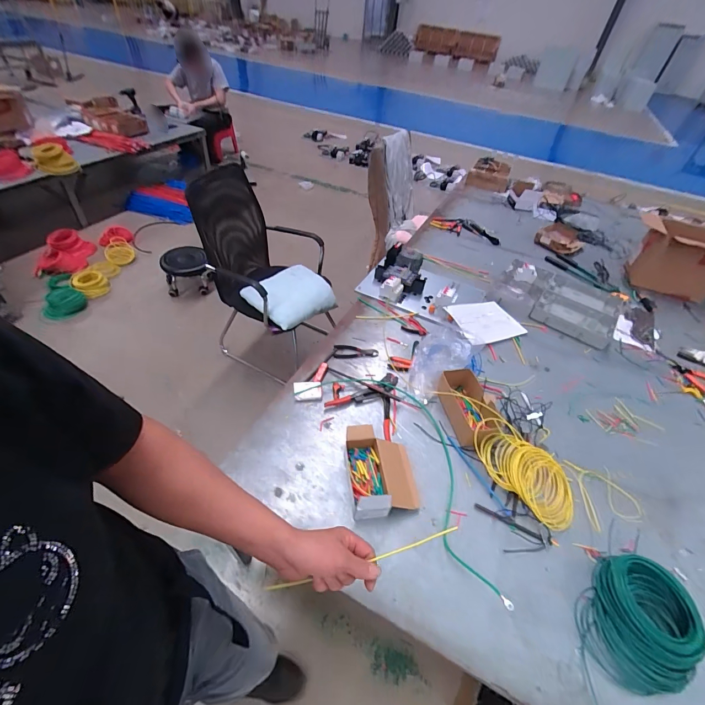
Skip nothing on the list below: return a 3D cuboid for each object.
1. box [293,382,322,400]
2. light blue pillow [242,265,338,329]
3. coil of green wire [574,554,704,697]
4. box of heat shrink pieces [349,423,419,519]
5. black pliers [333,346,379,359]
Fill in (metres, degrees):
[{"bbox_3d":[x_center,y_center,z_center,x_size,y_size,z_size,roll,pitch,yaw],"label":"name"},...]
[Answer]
[{"bbox_3d":[-0.142,0.121,1.109,0.085,0.019,0.059,-3,47,-8],"label":"box"},{"bbox_3d":[-0.292,-0.279,1.722,0.329,0.096,0.398,31,50,22],"label":"light blue pillow"},{"bbox_3d":[0.613,0.561,0.742,0.266,0.075,0.187,-30,55,-29],"label":"coil of green wire"},{"bbox_3d":[0.077,0.307,0.928,0.167,0.078,0.236,-2,46,-7],"label":"box of heat shrink pieces"},{"bbox_3d":[0.013,-0.002,1.259,0.156,0.010,0.058,1,46,-4],"label":"black pliers"}]

